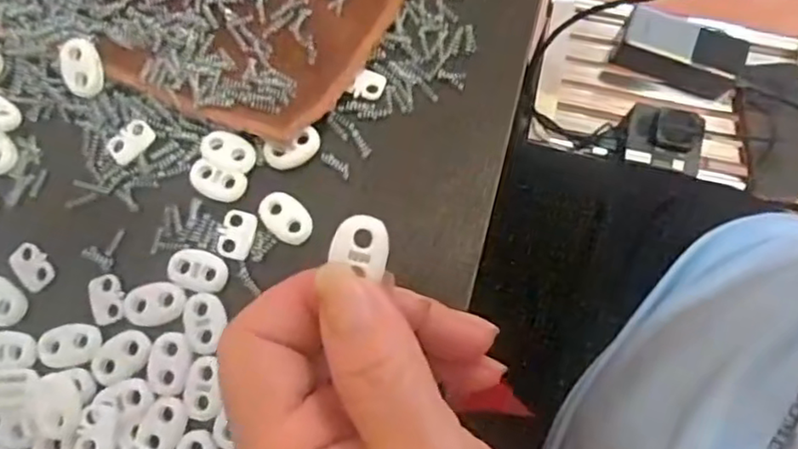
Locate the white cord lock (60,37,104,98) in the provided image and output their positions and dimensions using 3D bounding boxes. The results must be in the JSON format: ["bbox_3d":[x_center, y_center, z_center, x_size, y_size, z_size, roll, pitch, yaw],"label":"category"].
[{"bbox_3d":[-0.126,-0.062,0.255,0.014,0.004,0.022,-9,98,-11],"label":"white cord lock"}]

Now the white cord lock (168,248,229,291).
[{"bbox_3d":[-0.076,0.017,0.242,0.022,0.004,0.014,16,77,2],"label":"white cord lock"}]

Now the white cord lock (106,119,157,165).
[{"bbox_3d":[-0.106,-0.033,0.256,0.019,0.004,0.013,-41,81,-10],"label":"white cord lock"}]

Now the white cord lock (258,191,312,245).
[{"bbox_3d":[-0.044,-0.002,0.248,0.023,0.004,0.015,39,79,7],"label":"white cord lock"}]

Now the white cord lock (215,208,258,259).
[{"bbox_3d":[-0.063,0.003,0.247,0.014,0.004,0.018,14,77,2],"label":"white cord lock"}]

